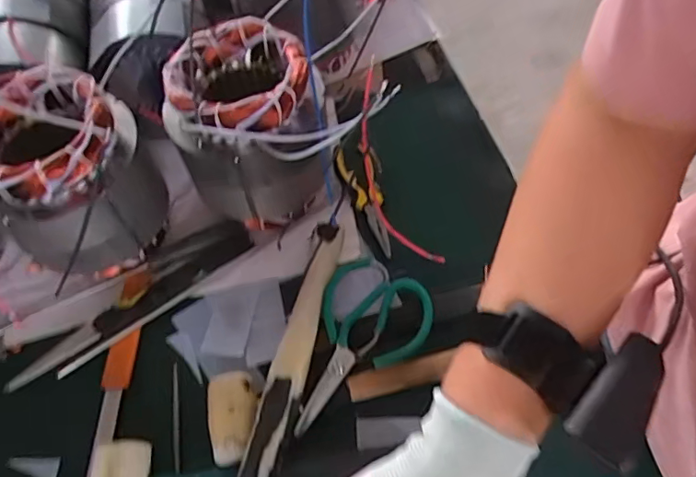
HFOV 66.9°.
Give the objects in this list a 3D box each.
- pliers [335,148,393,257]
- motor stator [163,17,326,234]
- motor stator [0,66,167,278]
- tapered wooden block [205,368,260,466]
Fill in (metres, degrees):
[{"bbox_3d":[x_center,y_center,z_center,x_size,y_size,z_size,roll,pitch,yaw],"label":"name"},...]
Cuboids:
[{"bbox_3d":[0.025,-0.039,0.589,0.048,0.030,0.124,-14,73,-9],"label":"pliers"},{"bbox_3d":[-0.098,-0.099,0.543,0.156,0.177,0.155,-1,60,-2],"label":"motor stator"},{"bbox_3d":[-0.266,-0.055,0.520,0.140,0.168,0.136,-19,62,-12],"label":"motor stator"},{"bbox_3d":[-0.104,0.164,0.484,0.044,0.042,0.082,-9,60,-6],"label":"tapered wooden block"}]

